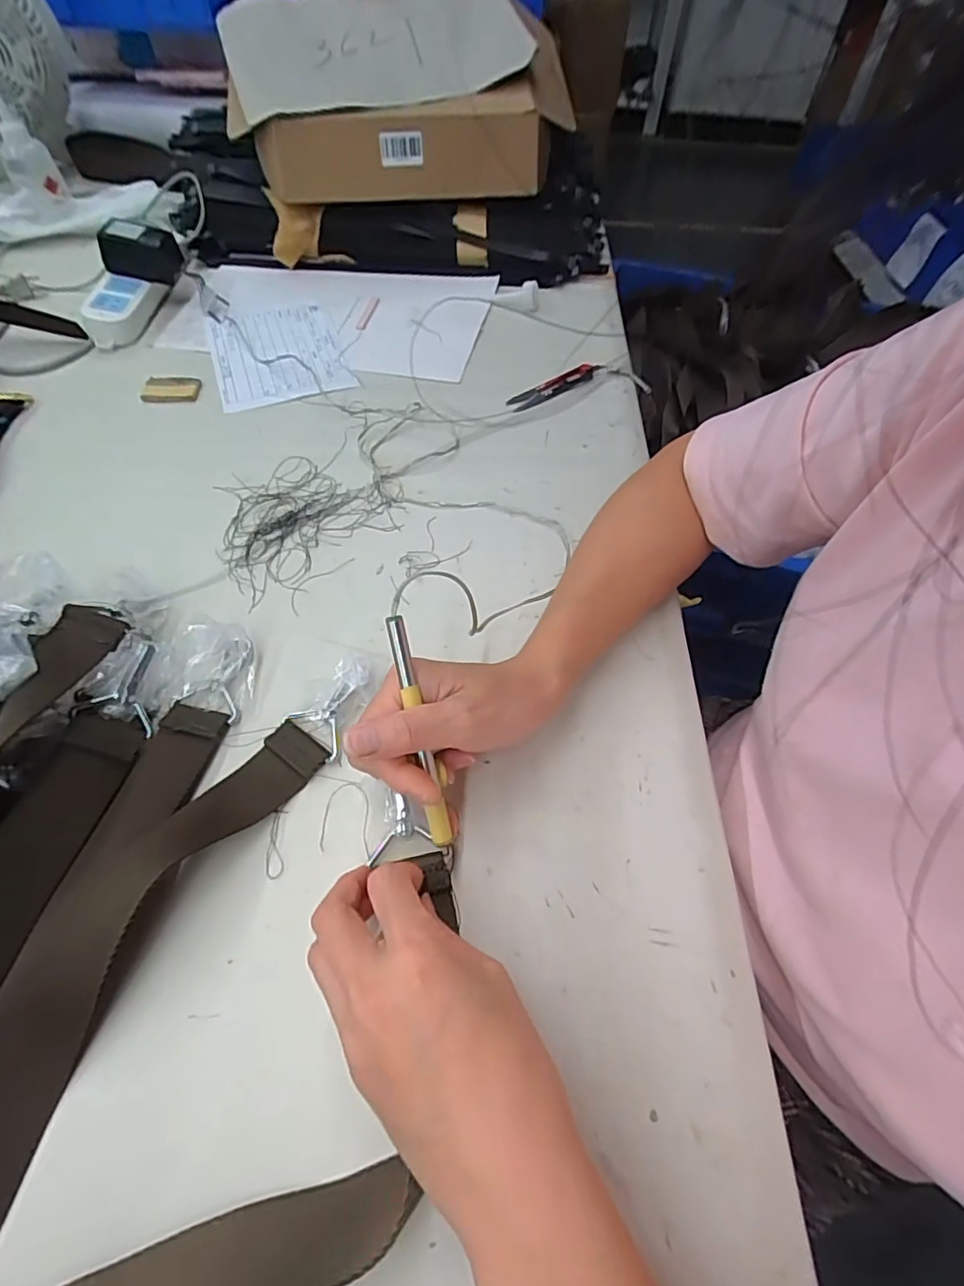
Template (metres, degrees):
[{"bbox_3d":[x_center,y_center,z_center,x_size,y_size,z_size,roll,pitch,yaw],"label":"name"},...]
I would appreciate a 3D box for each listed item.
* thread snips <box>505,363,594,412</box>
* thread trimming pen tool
[{"bbox_3d":[0.073,-0.266,0.586,0.111,0.007,0.022,-30,61,-20],"label":"thread snips"},{"bbox_3d":[-0.032,0.046,0.290,0.011,0.007,0.122,-12,100,-9],"label":"thread trimming pen tool"}]

